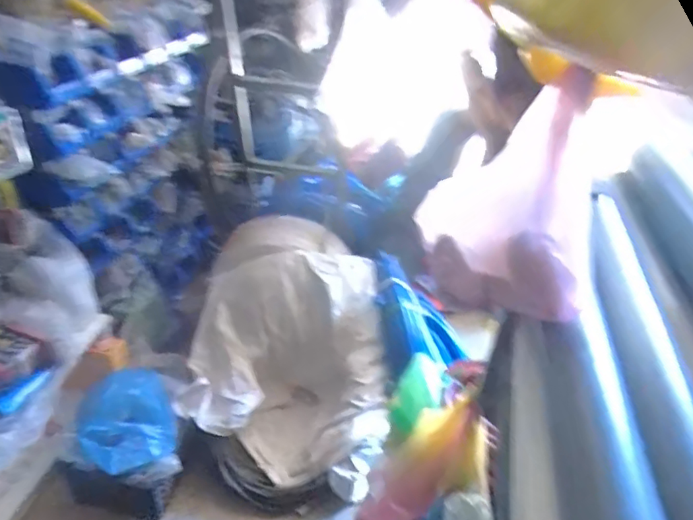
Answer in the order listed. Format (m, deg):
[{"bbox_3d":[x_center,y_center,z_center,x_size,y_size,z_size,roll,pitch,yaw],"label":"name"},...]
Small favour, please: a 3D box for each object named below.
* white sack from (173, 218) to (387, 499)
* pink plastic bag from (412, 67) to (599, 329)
[{"bbox_3d":[-0.208,0.261,1.862,0.636,0.458,0.952,2,34,-5],"label":"white sack"},{"bbox_3d":[0.238,-0.074,0.715,0.109,0.308,0.271,-17,40,-30],"label":"pink plastic bag"}]

